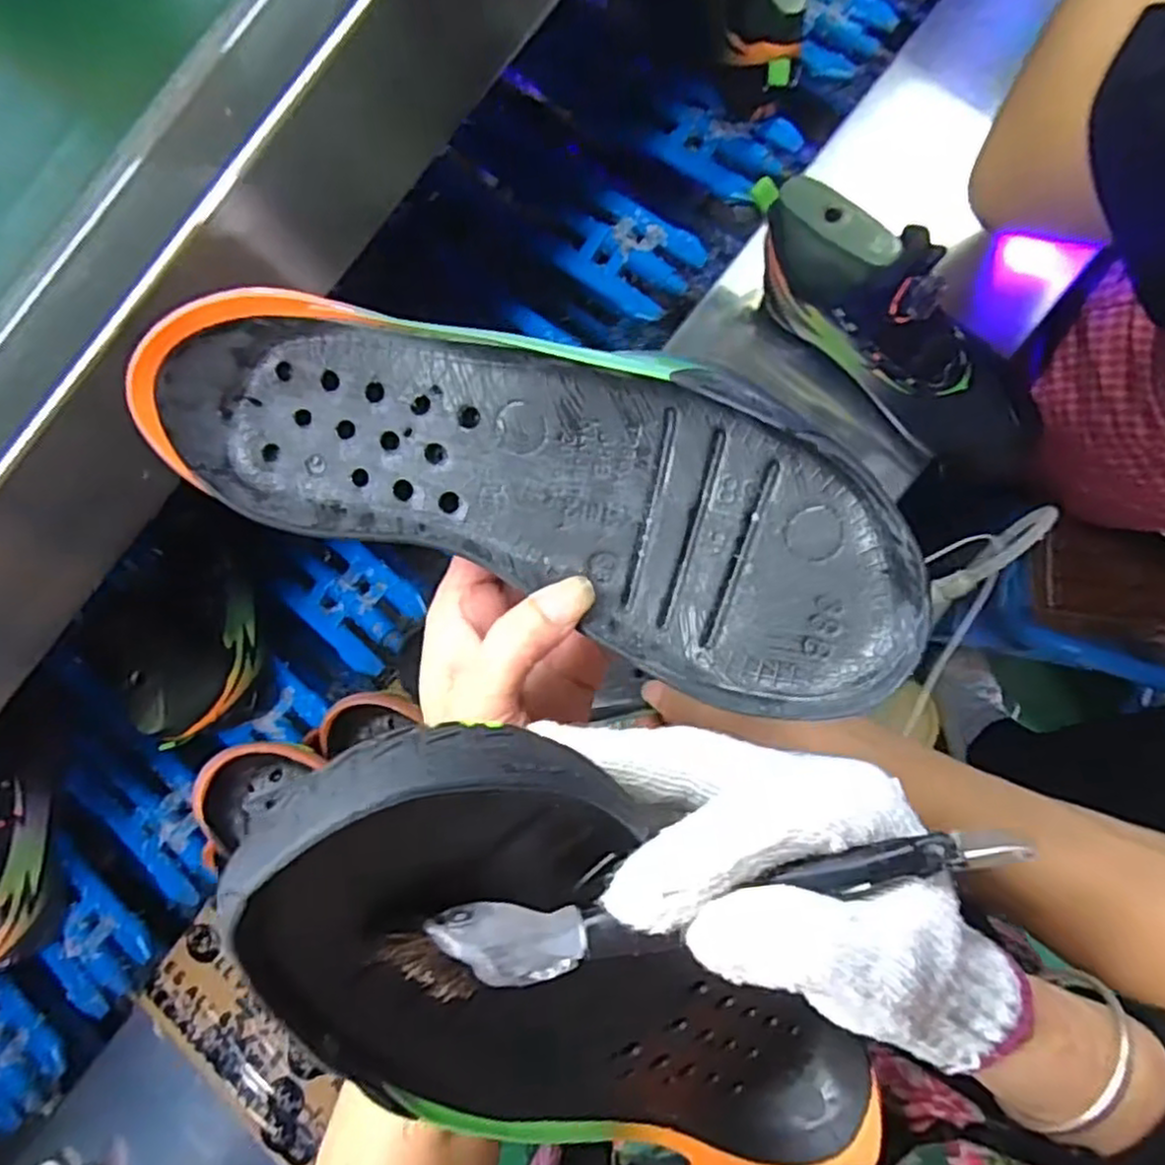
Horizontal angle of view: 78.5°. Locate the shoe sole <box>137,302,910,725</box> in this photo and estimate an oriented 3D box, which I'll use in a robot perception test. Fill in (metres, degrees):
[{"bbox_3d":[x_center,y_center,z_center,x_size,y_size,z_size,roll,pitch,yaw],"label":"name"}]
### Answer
[{"bbox_3d":[-0.017,-0.036,0.242,0.255,0.042,0.089,18,88,6],"label":"shoe sole"}]

